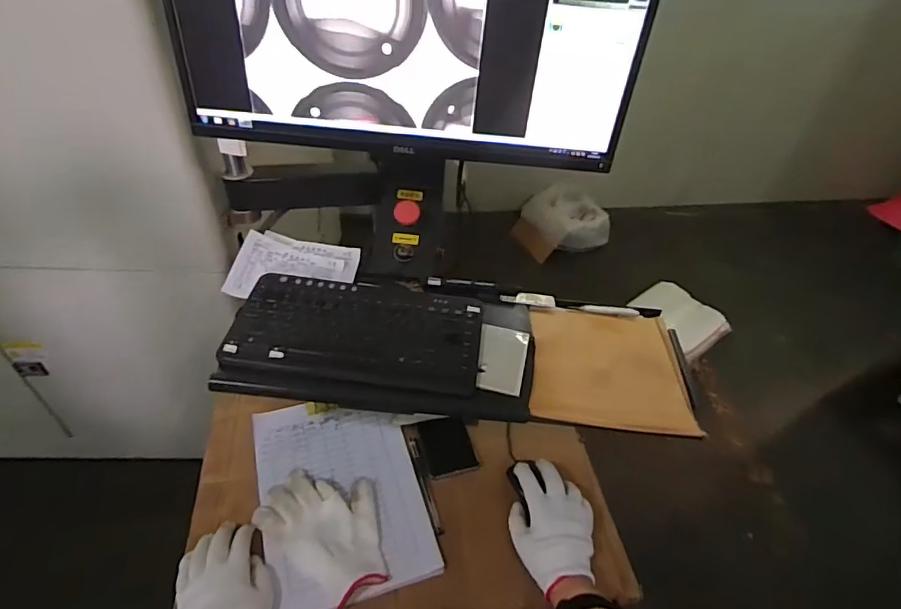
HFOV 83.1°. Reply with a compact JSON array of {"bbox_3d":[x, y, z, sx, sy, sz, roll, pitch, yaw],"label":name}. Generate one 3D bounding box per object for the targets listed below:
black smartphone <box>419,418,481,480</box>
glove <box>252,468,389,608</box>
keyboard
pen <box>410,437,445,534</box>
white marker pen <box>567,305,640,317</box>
[{"bbox_3d":[-0.004,0.211,0.757,0.071,0.011,0.091,-9,45,-14],"label":"black smartphone"},{"bbox_3d":[-0.155,0.287,0.669,0.192,0.017,0.129,31,49,25],"label":"glove"},{"bbox_3d":[-0.119,0.036,0.670,0.317,0.033,0.164,5,43,0],"label":"keyboard"},{"bbox_3d":[-0.035,0.253,0.717,0.013,0.007,0.144,-10,45,-16],"label":"pen"},{"bbox_3d":[0.227,0.008,0.747,0.100,0.011,0.014,5,43,0],"label":"white marker pen"}]

